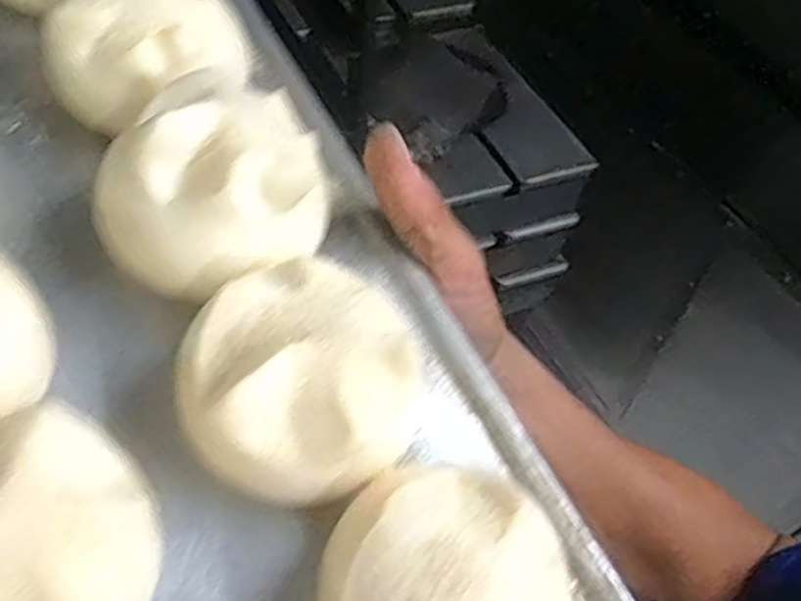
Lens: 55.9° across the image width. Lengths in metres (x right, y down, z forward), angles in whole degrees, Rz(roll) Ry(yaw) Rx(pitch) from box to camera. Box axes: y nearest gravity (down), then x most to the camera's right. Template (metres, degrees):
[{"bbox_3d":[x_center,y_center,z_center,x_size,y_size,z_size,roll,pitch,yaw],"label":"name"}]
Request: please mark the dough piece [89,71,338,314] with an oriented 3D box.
[{"bbox_3d":[-0.057,-0.036,0.227,0.066,0.041,0.050,-22,55,-16],"label":"dough piece"}]

